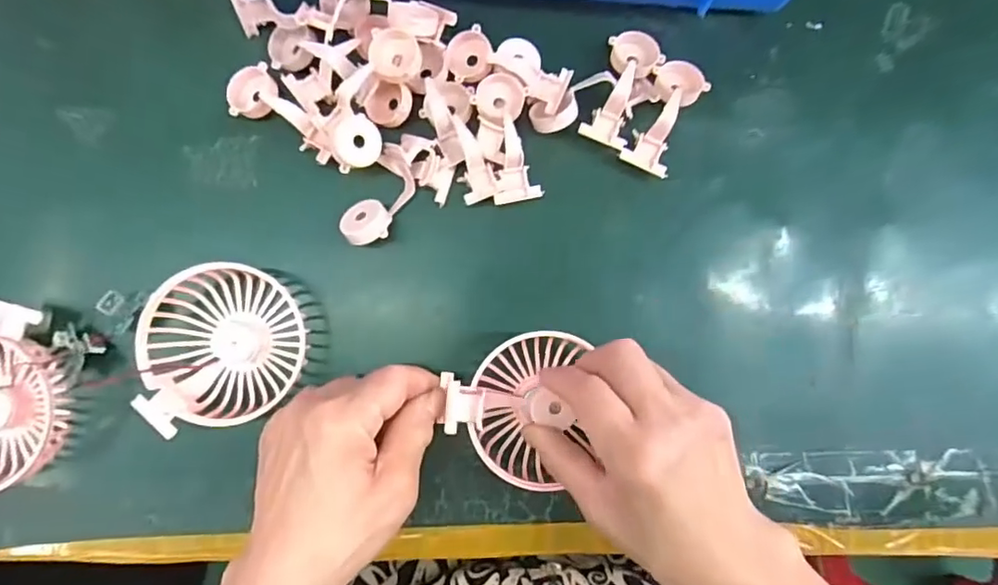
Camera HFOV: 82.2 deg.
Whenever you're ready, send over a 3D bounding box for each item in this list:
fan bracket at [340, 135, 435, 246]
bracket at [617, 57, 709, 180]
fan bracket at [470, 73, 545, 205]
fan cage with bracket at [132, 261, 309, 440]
[{"bbox_3d":[-0.068,-0.061,0.341,0.028,0.023,0.072,25,85,-1],"label":"fan bracket"},{"bbox_3d":[0.102,-0.108,0.350,0.031,0.028,0.068,26,85,-1],"label":"bracket"},{"bbox_3d":[0.006,-0.093,0.340,0.031,0.020,0.074,-11,87,-4],"label":"fan bracket"},{"bbox_3d":[-0.161,0.031,0.338,0.086,0.029,0.093,5,80,-24],"label":"fan cage with bracket"}]

